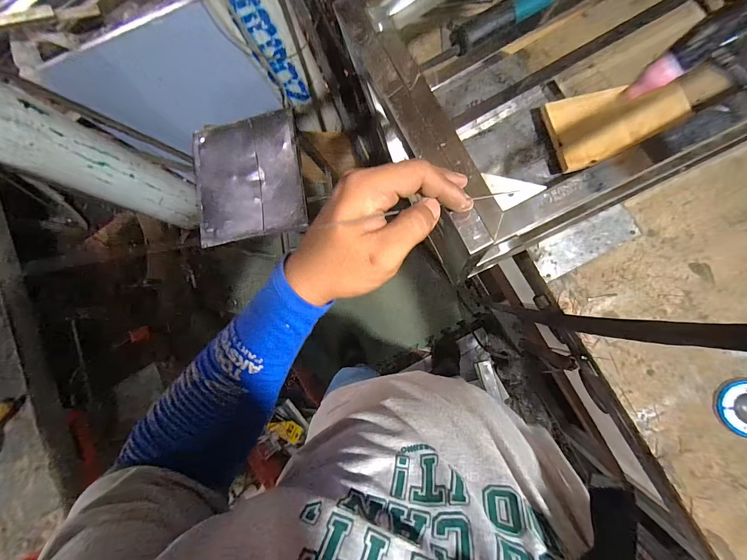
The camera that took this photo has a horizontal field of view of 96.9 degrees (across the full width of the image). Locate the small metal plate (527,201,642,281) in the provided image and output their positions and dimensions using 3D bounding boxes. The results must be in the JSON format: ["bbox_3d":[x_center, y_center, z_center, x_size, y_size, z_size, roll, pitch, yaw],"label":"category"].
[{"bbox_3d":[0.390,-0.068,0.614,0.185,0.007,0.068,-27,82,5],"label":"small metal plate"}]

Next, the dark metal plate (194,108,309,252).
[{"bbox_3d":[-0.377,-0.307,0.992,0.333,0.034,0.357,-9,84,8],"label":"dark metal plate"}]

